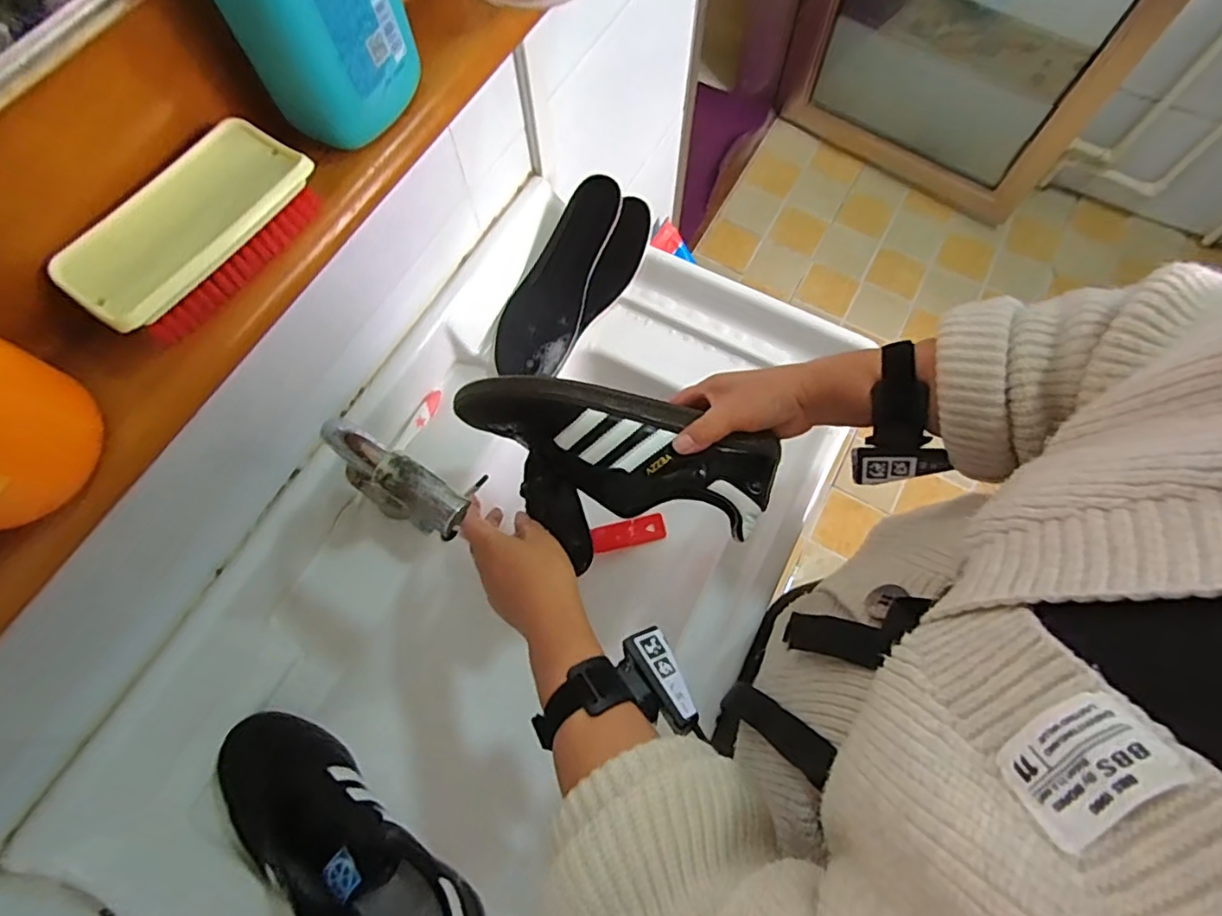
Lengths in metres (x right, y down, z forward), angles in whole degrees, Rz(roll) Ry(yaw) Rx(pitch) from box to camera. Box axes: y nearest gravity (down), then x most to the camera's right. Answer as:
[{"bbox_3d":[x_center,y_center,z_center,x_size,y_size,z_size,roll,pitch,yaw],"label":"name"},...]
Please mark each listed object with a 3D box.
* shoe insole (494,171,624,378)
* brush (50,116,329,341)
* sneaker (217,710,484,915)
[{"bbox_3d":[-0.063,-0.214,0.721,0.092,0.031,0.272,24,89,10],"label":"shoe insole"},{"bbox_3d":[-0.233,-0.128,0.330,0.062,0.031,0.133,32,72,12],"label":"brush"},{"bbox_3d":[-0.238,0.336,0.510,0.288,0.084,0.101,30,72,12],"label":"sneaker"}]

